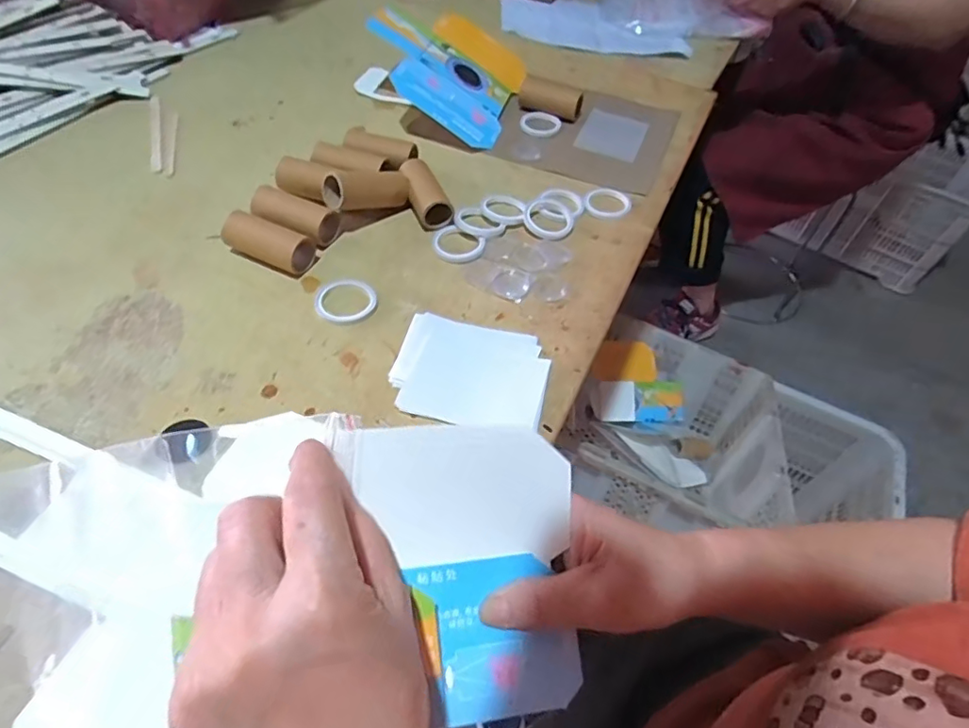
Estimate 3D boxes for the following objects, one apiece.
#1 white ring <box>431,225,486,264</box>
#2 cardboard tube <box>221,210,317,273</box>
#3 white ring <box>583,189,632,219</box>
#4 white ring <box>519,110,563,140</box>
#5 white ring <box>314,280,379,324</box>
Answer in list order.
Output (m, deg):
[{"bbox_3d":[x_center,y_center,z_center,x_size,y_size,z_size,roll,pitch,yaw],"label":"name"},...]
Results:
[{"bbox_3d":[-0.024,-0.108,0.498,0.047,0.006,0.047,3,51,-3],"label":"white ring"},{"bbox_3d":[-0.182,-0.100,0.462,0.078,0.031,0.027,20,52,11],"label":"cardboard tube"},{"bbox_3d":[0.123,-0.161,0.551,0.046,0.004,0.045,3,51,-3],"label":"white ring"},{"bbox_3d":[0.066,-0.283,0.651,0.047,0.007,0.042,17,62,6],"label":"white ring"},{"bbox_3d":[-0.111,-0.051,0.443,0.049,0.005,0.046,3,51,-3],"label":"white ring"}]

